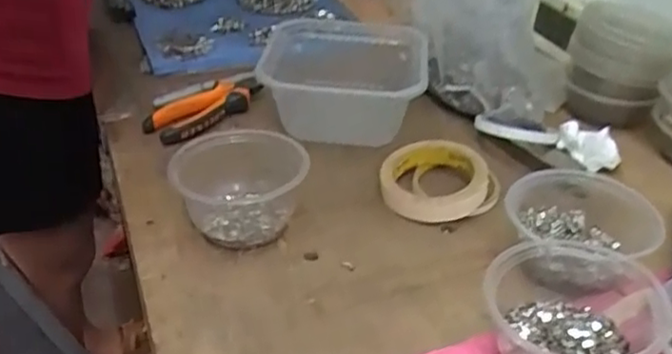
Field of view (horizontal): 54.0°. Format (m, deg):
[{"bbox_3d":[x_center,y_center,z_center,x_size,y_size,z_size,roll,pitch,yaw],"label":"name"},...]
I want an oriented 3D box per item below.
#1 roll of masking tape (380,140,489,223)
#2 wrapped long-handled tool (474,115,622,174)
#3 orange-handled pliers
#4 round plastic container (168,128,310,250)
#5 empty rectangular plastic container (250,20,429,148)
[{"bbox_3d":[0.093,0.002,0.627,0.098,0.033,0.098,0,36,0],"label":"roll of masking tape"},{"bbox_3d":[0.217,-0.042,0.679,0.144,0.028,0.052,12,37,16],"label":"wrapped long-handled tool"},{"bbox_3d":[-0.146,-0.079,0.735,0.068,0.025,0.139,22,42,28],"label":"orange-handled pliers"},{"bbox_3d":[-0.084,0.008,0.582,0.111,0.070,0.111,0,36,0],"label":"round plastic container"},{"bbox_3d":[0.011,-0.104,0.718,0.169,0.077,0.185,-2,36,-2],"label":"empty rectangular plastic container"}]

